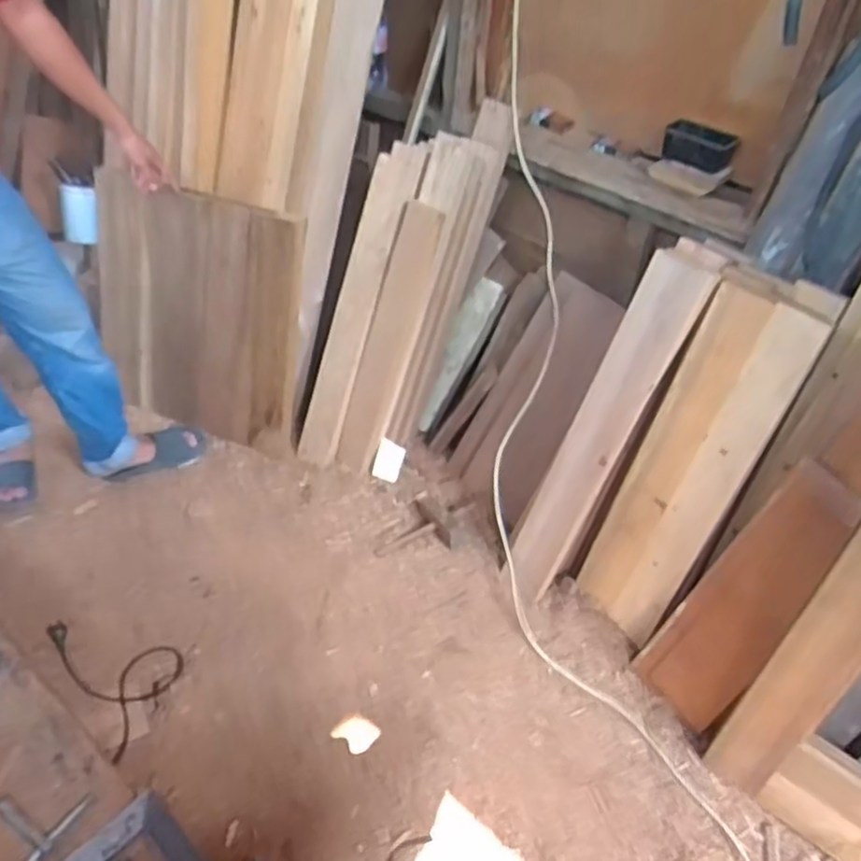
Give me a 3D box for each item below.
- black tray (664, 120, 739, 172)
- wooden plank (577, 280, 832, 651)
[{"bbox_3d":[0.577,-0.609,1.566,0.148,0.070,0.112,20,46,14],"label":"black tray"},{"bbox_3d":[0.490,0.088,1.416,0.195,0.723,0.043,30,27,23],"label":"wooden plank"}]

